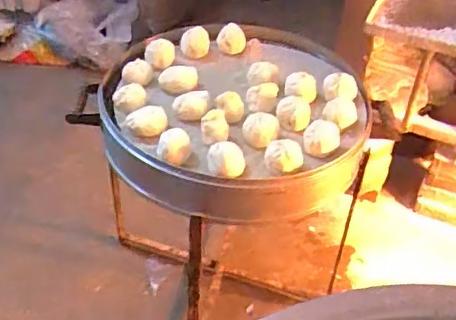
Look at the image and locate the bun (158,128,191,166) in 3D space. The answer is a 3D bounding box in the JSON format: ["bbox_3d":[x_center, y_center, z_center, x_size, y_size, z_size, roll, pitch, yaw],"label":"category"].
[{"bbox_3d":[-0.098,-0.023,1.018,0.060,0.048,0.055,1,42,-4],"label":"bun"}]

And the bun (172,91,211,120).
[{"bbox_3d":[-0.076,-0.109,1.152,0.072,0.042,0.072,1,42,-4],"label":"bun"}]

